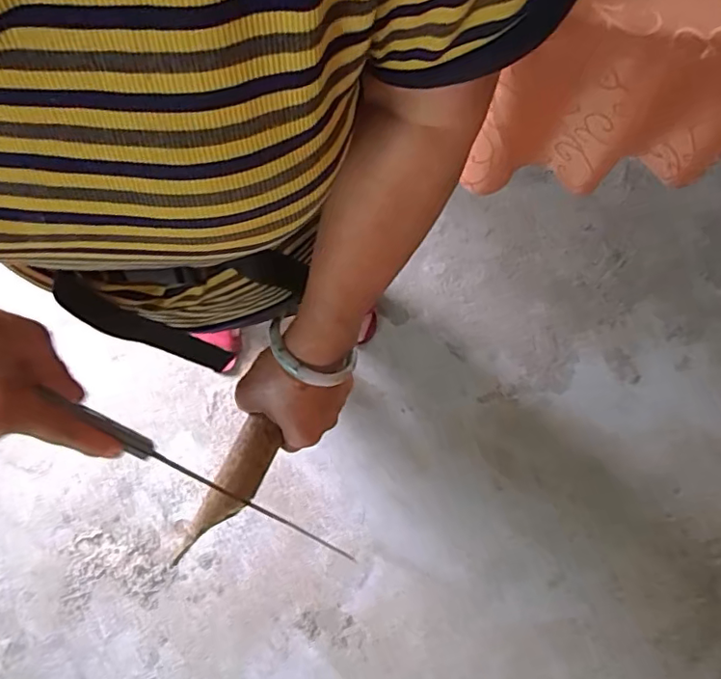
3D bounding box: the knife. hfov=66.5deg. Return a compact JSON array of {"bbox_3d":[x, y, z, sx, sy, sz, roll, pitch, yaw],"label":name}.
[{"bbox_3d":[-0.105,0.120,0.429,0.310,0.022,0.011,42,78,-35],"label":"knife"}]

